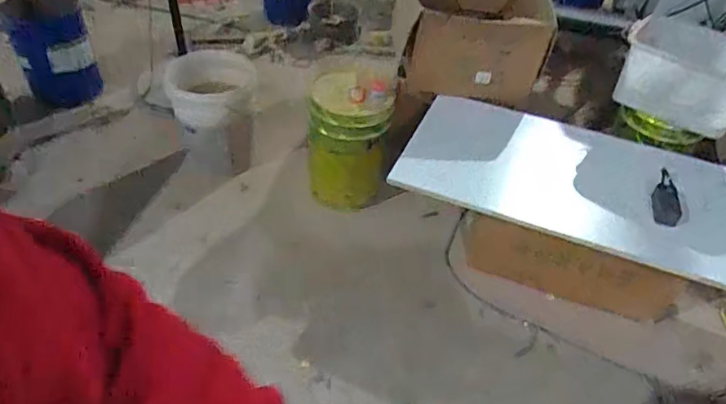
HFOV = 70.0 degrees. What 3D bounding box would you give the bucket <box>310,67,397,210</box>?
[{"bbox_3d":[-0.049,-0.193,1.744,0.272,0.421,0.263,3,44,-3],"label":"bucket"}]

